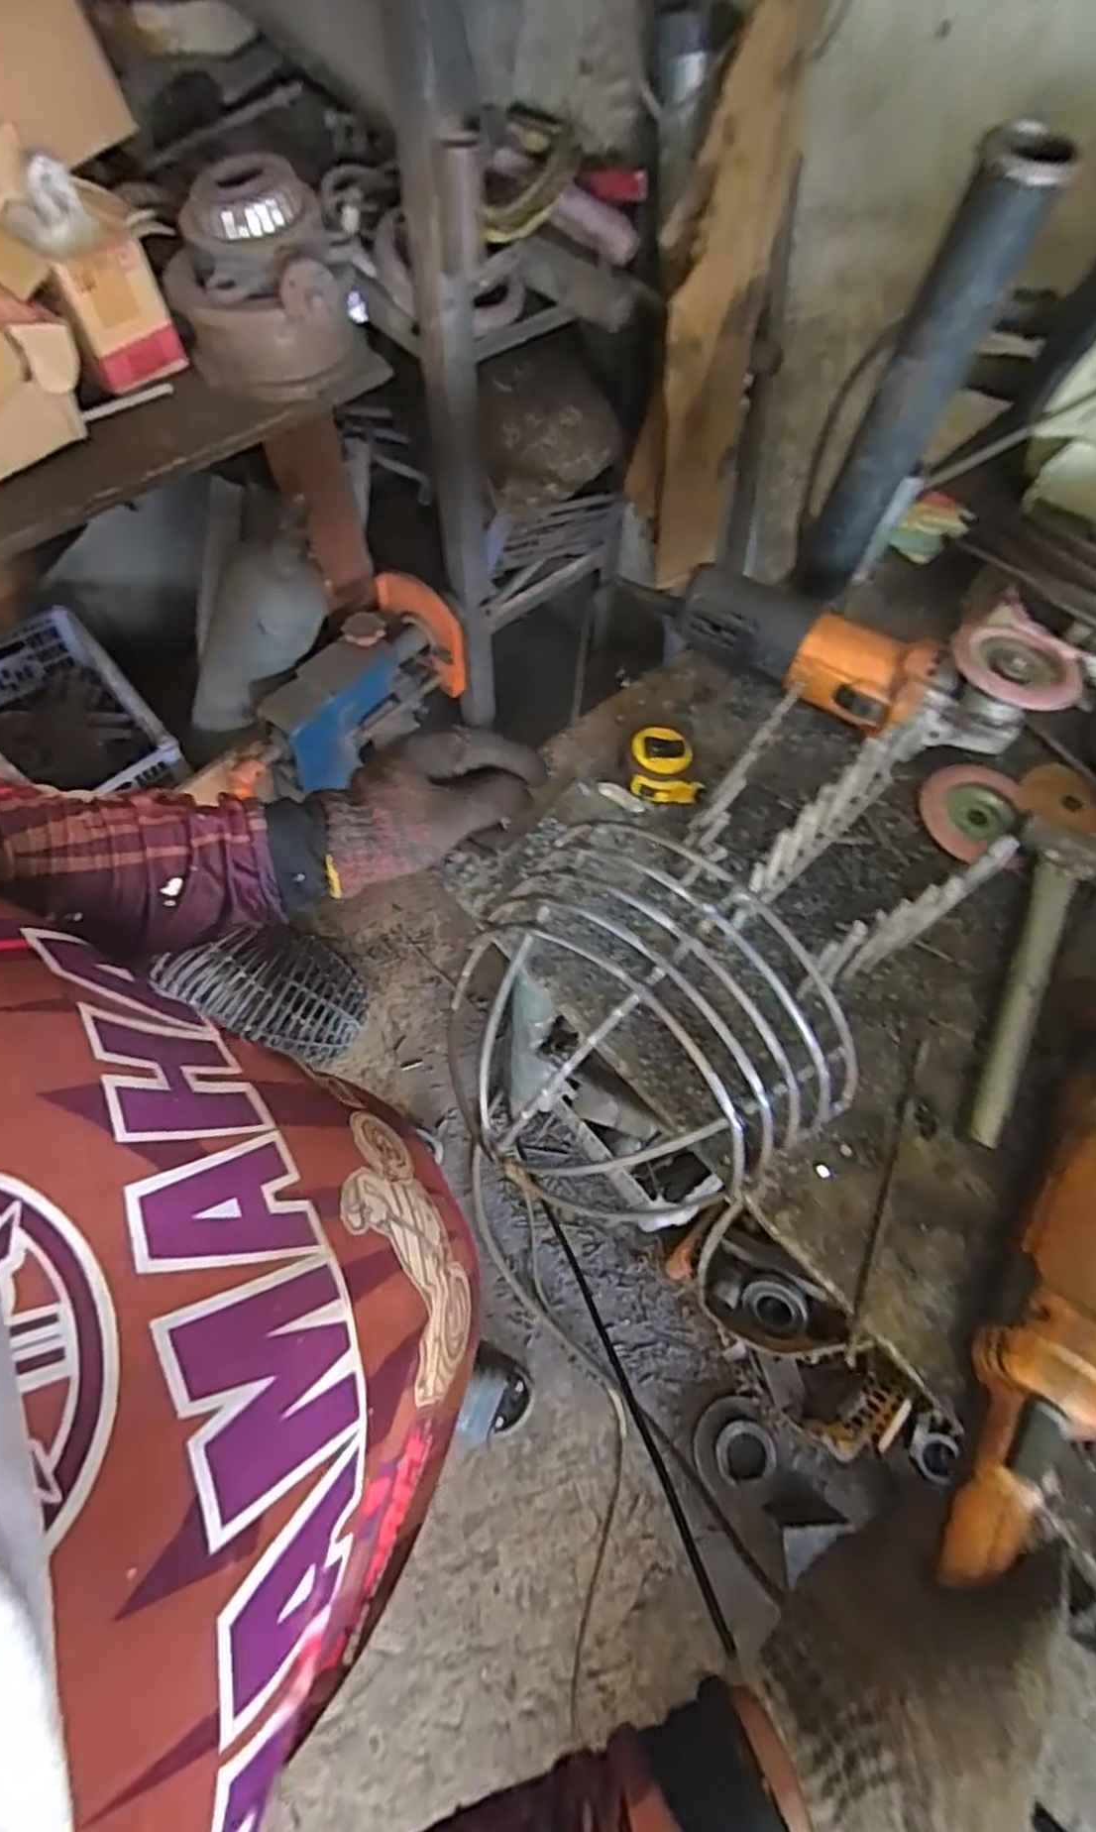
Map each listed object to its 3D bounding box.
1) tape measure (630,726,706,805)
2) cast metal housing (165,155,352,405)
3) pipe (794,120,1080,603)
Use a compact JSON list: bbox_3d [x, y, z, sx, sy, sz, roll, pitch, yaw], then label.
[{"bbox_3d":[0.088,-0.114,0.556,0.052,0.023,0.053,1,65,0],"label":"tape measure"},{"bbox_3d":[-0.349,-0.755,0.903,0.199,0.161,0.185,-20,67,-10],"label":"cast metal housing"},{"bbox_3d":[0.245,-0.347,0.520,0.055,0.274,0.049,21,66,9],"label":"pipe"}]

